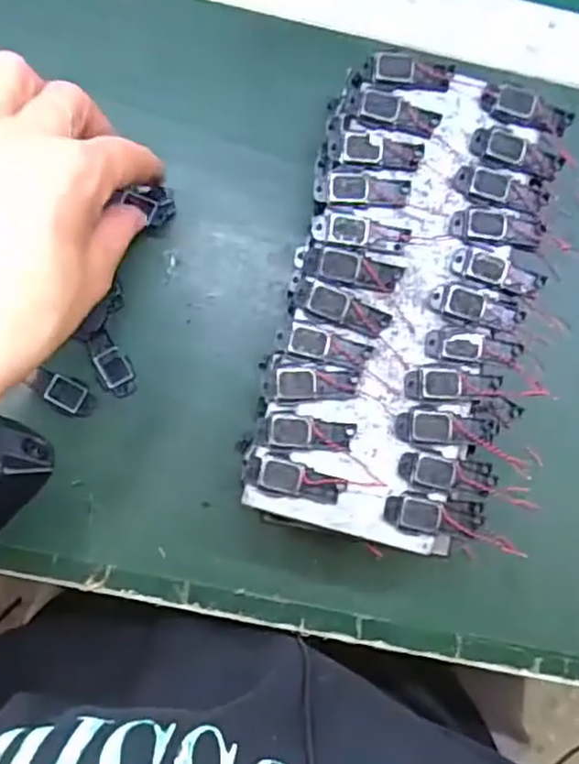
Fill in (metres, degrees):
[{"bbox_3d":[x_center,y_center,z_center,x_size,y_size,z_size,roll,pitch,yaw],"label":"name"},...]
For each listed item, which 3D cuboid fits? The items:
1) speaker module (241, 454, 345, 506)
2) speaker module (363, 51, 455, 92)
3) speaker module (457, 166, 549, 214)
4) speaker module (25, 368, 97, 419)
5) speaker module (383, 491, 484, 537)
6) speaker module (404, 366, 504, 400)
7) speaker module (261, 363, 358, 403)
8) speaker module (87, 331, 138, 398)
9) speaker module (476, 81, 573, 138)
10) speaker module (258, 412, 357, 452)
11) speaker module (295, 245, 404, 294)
[{"bbox_3d":[0.002,0.039,0.279,0.041,0.005,0.014,15,85,-3],"label":"speaker module"},{"bbox_3d":[0.051,-0.131,0.295,0.038,0.005,0.014,8,86,-3],"label":"speaker module"},{"bbox_3d":[0.090,-0.082,0.294,0.040,0.006,0.016,11,85,-3],"label":"speaker module"},{"bbox_3d":[-0.108,0.005,0.333,0.031,0.004,0.015,24,85,-2],"label":"speaker module"},{"bbox_3d":[0.059,0.054,0.282,0.041,0.007,0.015,11,85,-3],"label":"speaker module"},{"bbox_3d":[0.068,0.001,0.286,0.040,0.004,0.013,0,86,-4],"label":"speaker module"},{"bbox_3d":[0.009,0.000,0.282,0.038,0.005,0.014,-4,86,-4],"label":"speaker module"},{"bbox_3d":[-0.086,-0.008,0.334,0.017,0.004,0.033,-21,88,-5],"label":"speaker module"},{"bbox_3d":[0.102,-0.118,0.297,0.040,0.005,0.016,14,85,-3],"label":"speaker module"},{"bbox_3d":[0.008,0.020,0.280,0.038,0.004,0.014,8,86,-3],"label":"speaker module"},{"bbox_3d":[0.024,-0.046,0.286,0.045,0.007,0.013,11,85,-3],"label":"speaker module"}]

